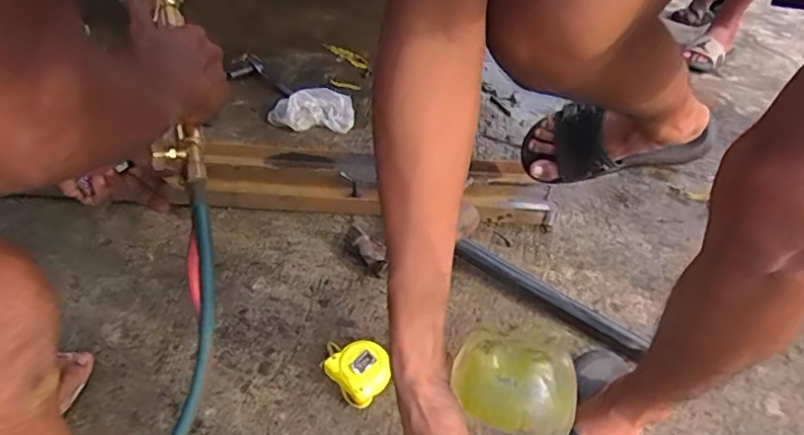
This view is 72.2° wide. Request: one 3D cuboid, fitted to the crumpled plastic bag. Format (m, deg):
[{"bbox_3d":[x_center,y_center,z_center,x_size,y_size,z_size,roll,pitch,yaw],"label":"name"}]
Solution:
[{"bbox_3d":[-0.210,-0.254,1.279,0.194,0.057,0.116,-1,39,-9],"label":"crumpled plastic bag"}]

